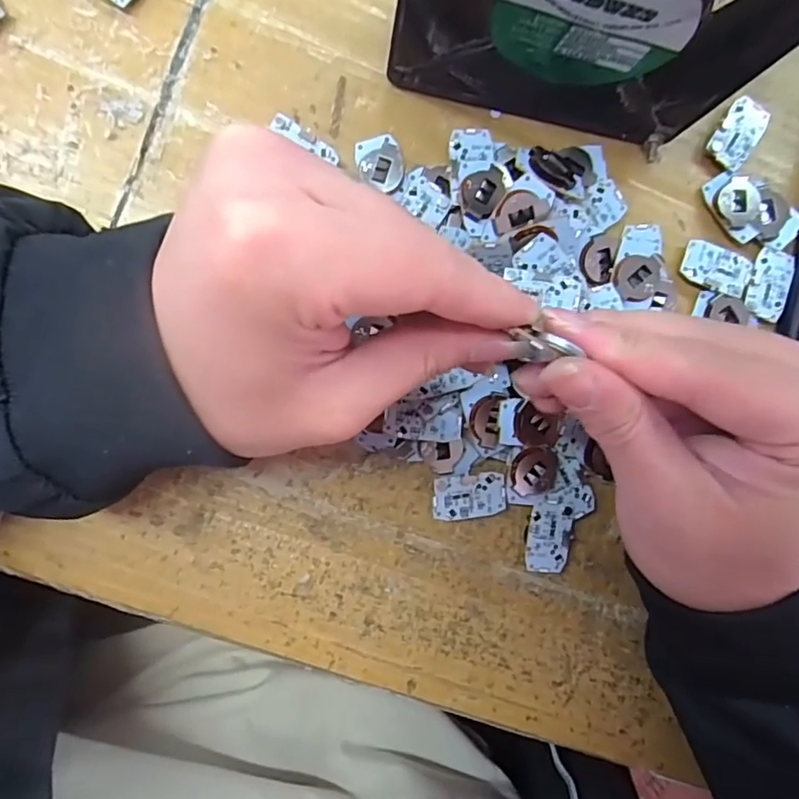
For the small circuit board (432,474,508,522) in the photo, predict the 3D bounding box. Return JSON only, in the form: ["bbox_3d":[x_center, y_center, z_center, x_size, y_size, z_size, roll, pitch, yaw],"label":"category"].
[{"bbox_3d":[0.028,0.039,0.223,0.029,0.004,0.018,-6,99,-9],"label":"small circuit board"}]

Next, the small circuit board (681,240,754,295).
[{"bbox_3d":[0.133,-0.055,0.234,0.029,0.004,0.018,18,89,-6],"label":"small circuit board"}]

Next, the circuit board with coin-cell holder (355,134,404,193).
[{"bbox_3d":[-0.007,-0.092,0.220,0.017,0.006,0.022,-10,92,-6],"label":"circuit board with coin-cell holder"}]

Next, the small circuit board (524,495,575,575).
[{"bbox_3d":[0.061,0.055,0.227,0.018,0.004,0.031,5,93,-9],"label":"small circuit board"}]

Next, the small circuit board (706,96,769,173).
[{"bbox_3d":[0.142,-0.112,0.237,0.018,0.006,0.030,28,88,-6],"label":"small circuit board"}]

